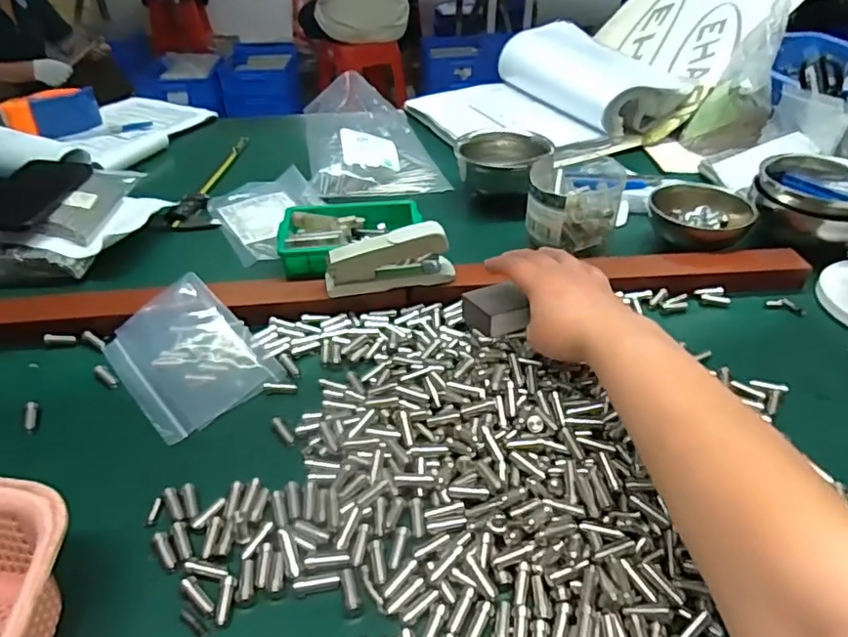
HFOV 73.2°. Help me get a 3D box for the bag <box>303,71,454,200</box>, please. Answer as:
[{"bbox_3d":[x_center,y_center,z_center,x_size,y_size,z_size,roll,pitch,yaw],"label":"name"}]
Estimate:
[{"bbox_3d":[-0.079,-0.263,0.822,0.180,0.092,0.232,-10,39,-12],"label":"bag"}]

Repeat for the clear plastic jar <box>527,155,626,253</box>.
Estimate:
[{"bbox_3d":[0.169,-0.130,0.646,0.098,0.070,0.114,8,39,11],"label":"clear plastic jar"}]

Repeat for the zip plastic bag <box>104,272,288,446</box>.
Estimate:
[{"bbox_3d":[-0.208,0.026,0.499,0.108,0.030,0.155,-29,46,-32],"label":"zip plastic bag"}]

